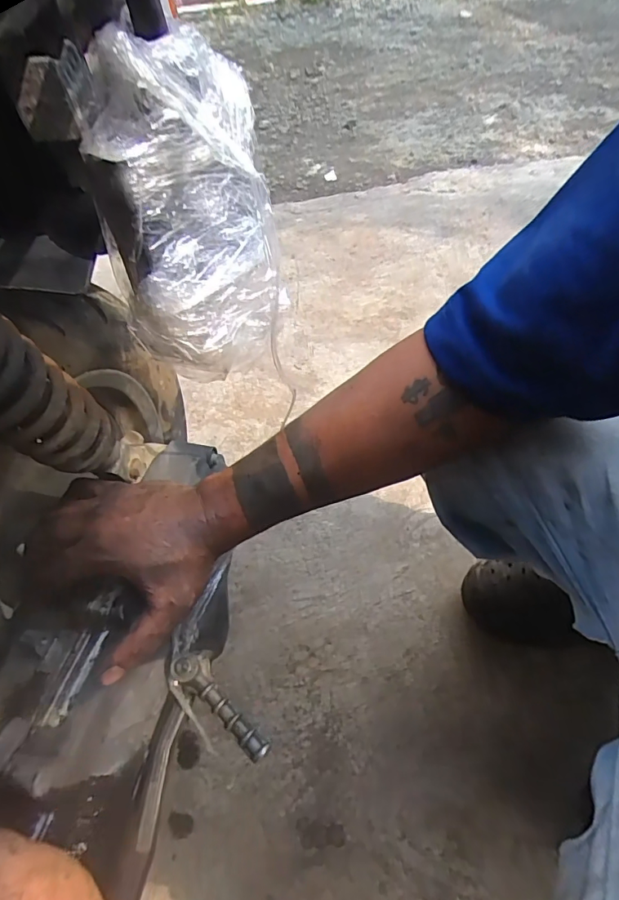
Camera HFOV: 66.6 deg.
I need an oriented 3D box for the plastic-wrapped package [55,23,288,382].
[{"bbox_3d":[-0.060,-0.111,0.244,0.079,0.149,0.072,-6,55,-5],"label":"plastic-wrapped package"}]

